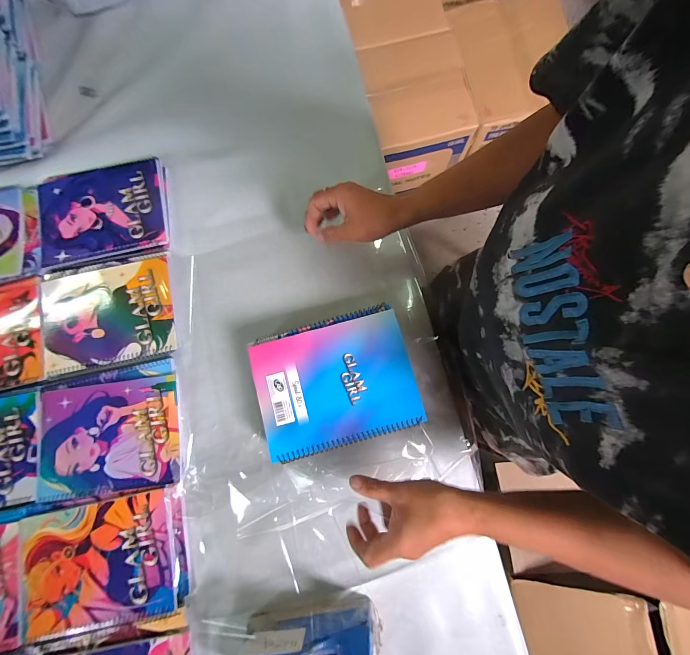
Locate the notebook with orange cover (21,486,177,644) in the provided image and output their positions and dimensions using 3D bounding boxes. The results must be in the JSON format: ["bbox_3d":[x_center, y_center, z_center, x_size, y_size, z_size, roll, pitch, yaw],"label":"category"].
[{"bbox_3d":[-0.321,0.307,0.403,0.199,0.008,0.149,-10,80,-2],"label":"notebook with orange cover"}]

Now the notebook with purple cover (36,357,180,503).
[{"bbox_3d":[-0.331,0.141,0.432,0.193,0.009,0.165,-9,80,-2],"label":"notebook with purple cover"}]

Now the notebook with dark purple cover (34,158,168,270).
[{"bbox_3d":[-0.389,-0.182,0.484,0.206,0.016,0.153,-10,80,-2],"label":"notebook with dark purple cover"}]

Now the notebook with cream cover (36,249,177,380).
[{"bbox_3d":[-0.353,-0.023,0.459,0.193,0.010,0.155,-12,80,-3],"label":"notebook with cream cover"}]

